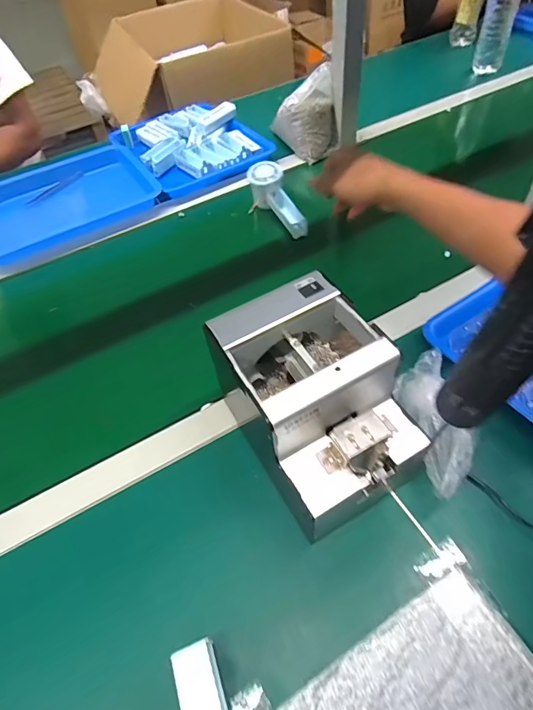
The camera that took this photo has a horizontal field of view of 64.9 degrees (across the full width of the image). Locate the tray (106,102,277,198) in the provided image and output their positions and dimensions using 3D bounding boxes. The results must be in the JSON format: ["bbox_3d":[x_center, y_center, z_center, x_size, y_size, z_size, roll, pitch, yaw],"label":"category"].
[{"bbox_3d":[-0.162,-0.453,0.880,0.252,0.051,0.319,-30,56,-16],"label":"tray"}]

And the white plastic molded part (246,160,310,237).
[{"bbox_3d":[0.023,-0.258,0.718,0.055,0.049,0.165,-25,71,-13],"label":"white plastic molded part"}]

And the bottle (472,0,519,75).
[{"bbox_3d":[0.541,-0.790,0.972,0.068,0.236,0.055,15,56,16],"label":"bottle"}]

